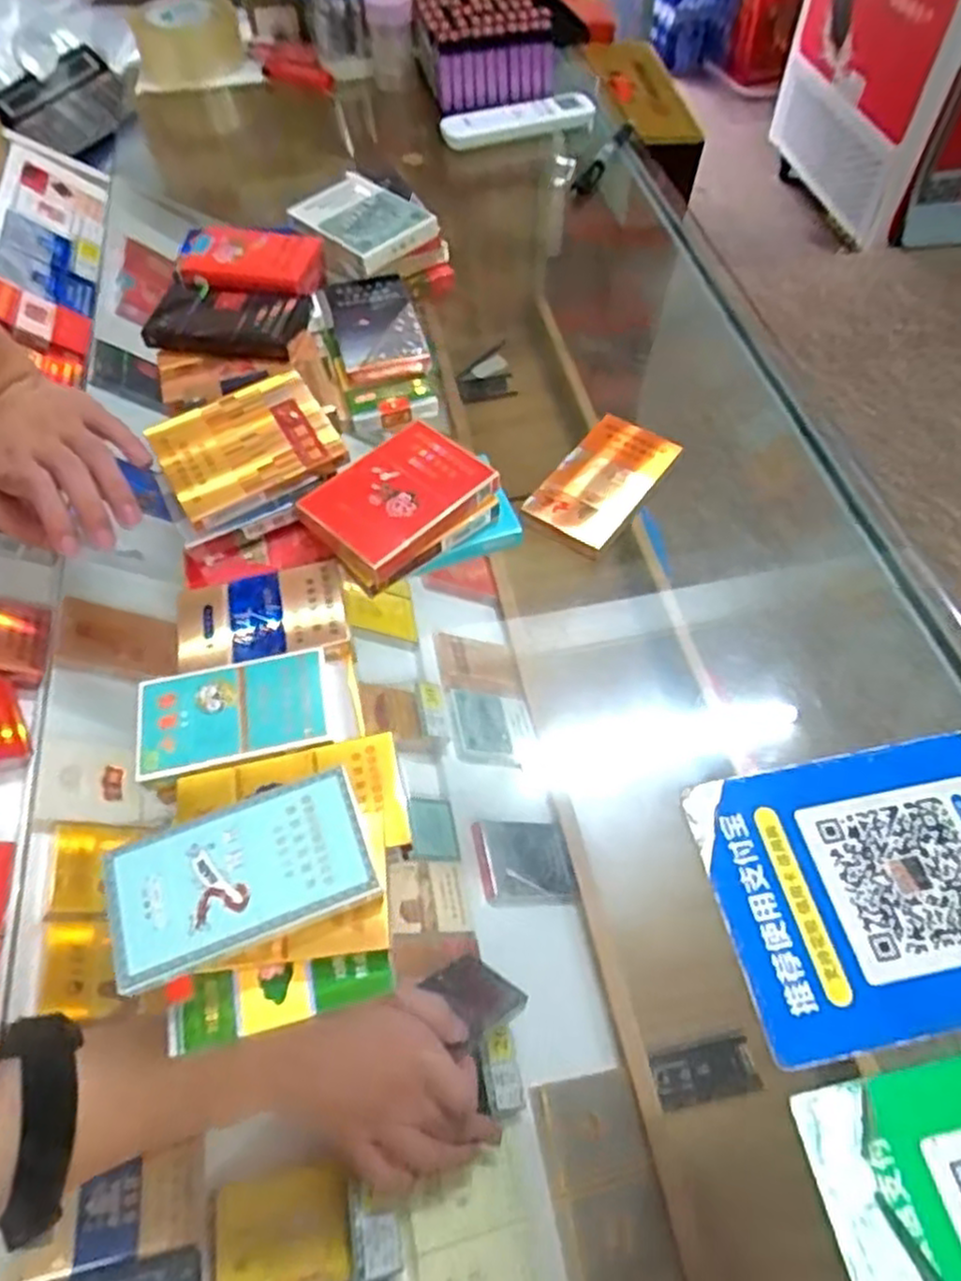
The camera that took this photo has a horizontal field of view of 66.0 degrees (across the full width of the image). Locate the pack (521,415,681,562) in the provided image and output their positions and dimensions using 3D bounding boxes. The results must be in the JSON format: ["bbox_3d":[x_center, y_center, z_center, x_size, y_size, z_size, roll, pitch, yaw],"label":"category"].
[{"bbox_3d":[0.073,-0.097,0.455,0.056,0.016,0.099,32,64,20],"label":"pack"}]

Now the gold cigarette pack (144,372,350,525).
[{"bbox_3d":[-0.132,-0.109,0.423,0.092,0.022,0.068,-29,72,-12],"label":"gold cigarette pack"}]

